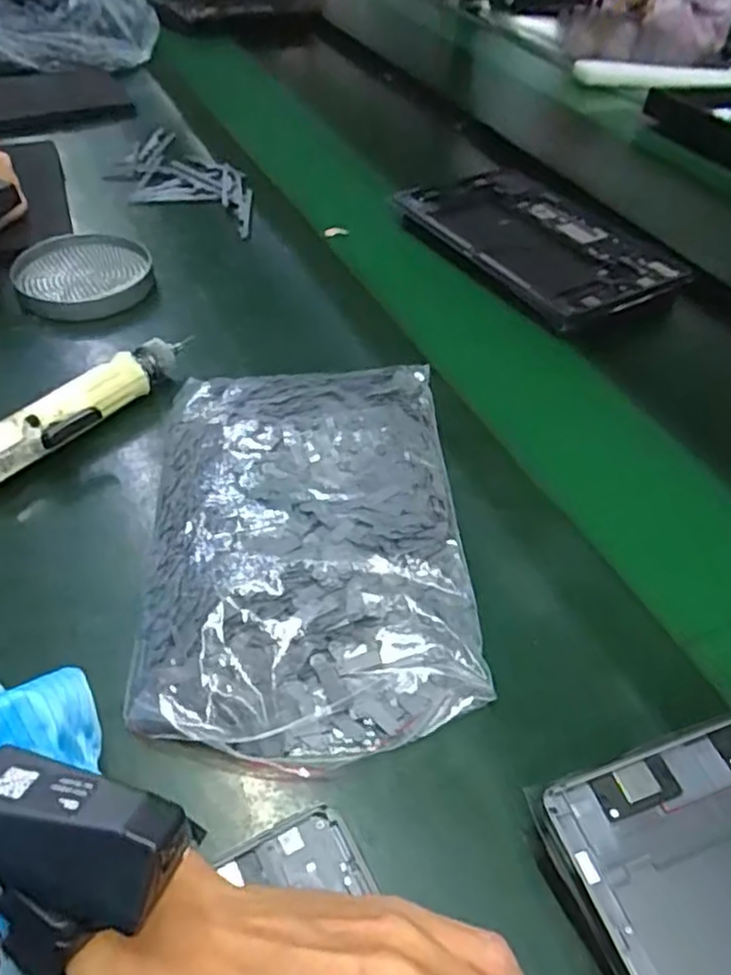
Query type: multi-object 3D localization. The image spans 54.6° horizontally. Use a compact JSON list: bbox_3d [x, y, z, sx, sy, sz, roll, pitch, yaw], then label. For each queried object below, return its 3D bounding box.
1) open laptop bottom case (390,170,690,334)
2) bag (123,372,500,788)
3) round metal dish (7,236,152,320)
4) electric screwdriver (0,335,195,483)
[{"bbox_3d":[0.161,-0.243,0.699,0.175,0.023,0.270,-28,55,-28],"label":"open laptop bottom case"},{"bbox_3d":[-0.034,0.025,0.426,0.179,0.032,0.274,0,47,-6],"label":"bag"},{"bbox_3d":[-0.249,-0.186,0.624,0.111,0.024,0.117,3,46,-3],"label":"round metal dish"},{"bbox_3d":[-0.194,-0.050,0.488,0.045,0.040,0.195,30,51,21],"label":"electric screwdriver"}]

